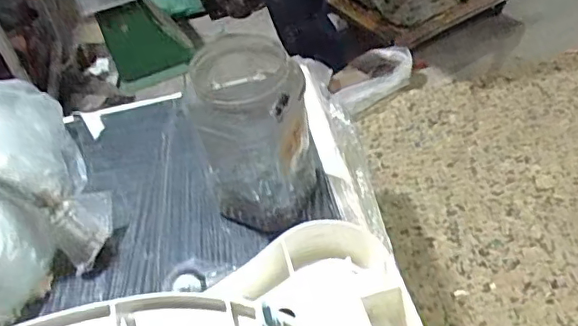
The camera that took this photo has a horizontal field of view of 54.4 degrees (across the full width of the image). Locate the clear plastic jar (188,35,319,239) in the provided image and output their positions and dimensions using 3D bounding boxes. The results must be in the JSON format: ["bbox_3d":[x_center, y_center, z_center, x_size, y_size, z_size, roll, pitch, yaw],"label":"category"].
[{"bbox_3d":[-0.049,-0.051,0.871,0.157,0.256,0.199,-6,44,4],"label":"clear plastic jar"}]

